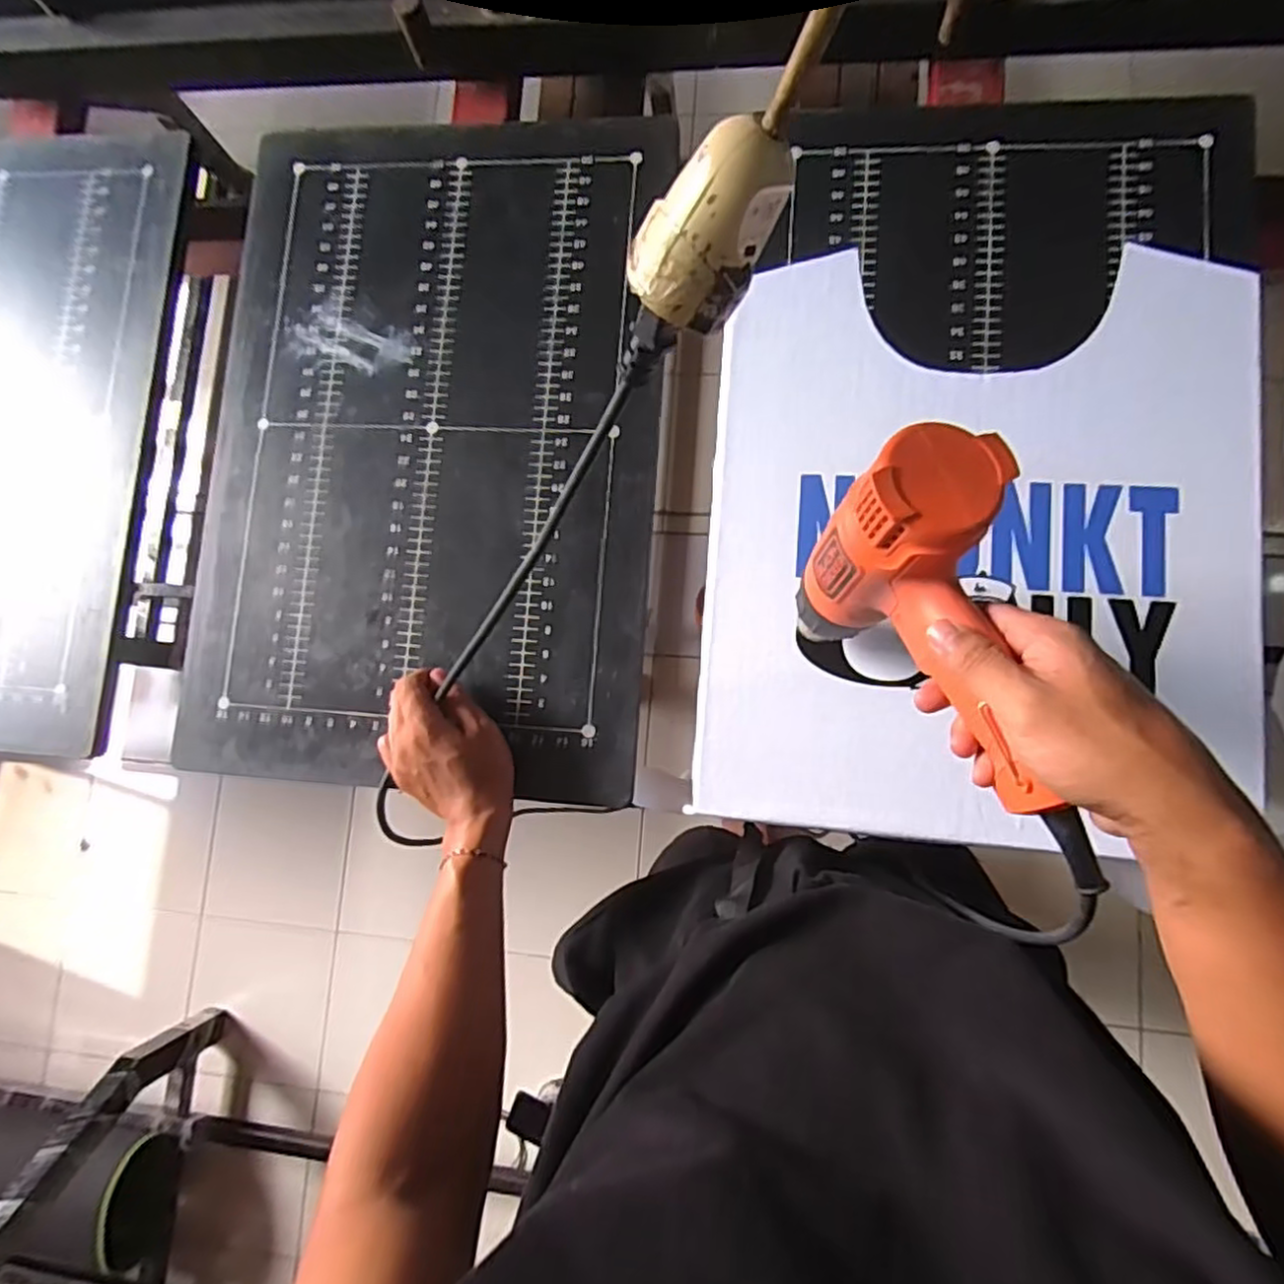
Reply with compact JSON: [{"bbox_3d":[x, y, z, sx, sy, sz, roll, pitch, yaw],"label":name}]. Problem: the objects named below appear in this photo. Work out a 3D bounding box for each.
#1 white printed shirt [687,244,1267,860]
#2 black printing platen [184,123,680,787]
[{"bbox_3d":[0.250,-0.078,0.522,0.388,0.015,0.445,4,83,8],"label":"white printed shirt"},{"bbox_3d":[-0.187,-0.183,0.602,0.403,0.010,0.598,3,83,7],"label":"black printing platen"}]

